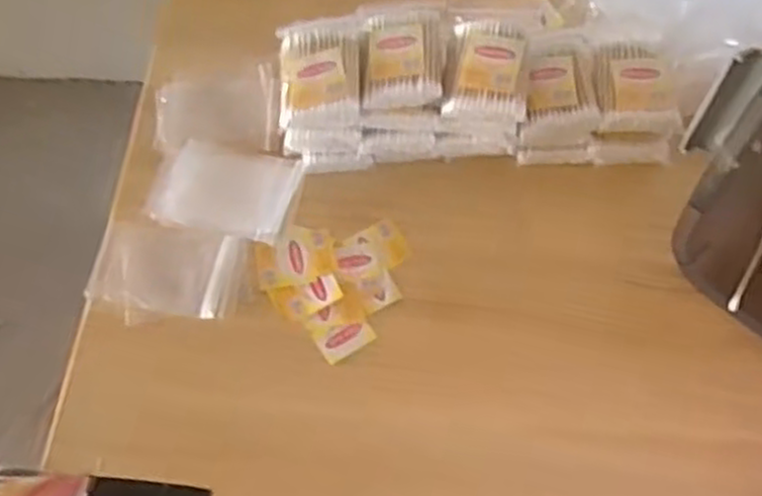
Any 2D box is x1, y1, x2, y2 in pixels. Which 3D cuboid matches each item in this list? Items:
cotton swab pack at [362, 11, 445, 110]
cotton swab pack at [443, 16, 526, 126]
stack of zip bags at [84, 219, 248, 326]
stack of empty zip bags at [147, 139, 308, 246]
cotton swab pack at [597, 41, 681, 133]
[{"bbox_3d":[0.016,-0.136,0.565,0.056,0.018,0.070,-1,64,1],"label":"cotton swab pack"},{"bbox_3d":[0.076,-0.125,0.554,0.054,0.024,0.069,9,64,5],"label":"cotton swab pack"},{"bbox_3d":[-0.159,0.019,0.586,0.113,0.011,0.077,8,64,5],"label":"stack of zip bags"},{"bbox_3d":[-0.119,-0.044,0.606,0.109,0.011,0.071,11,65,7],"label":"stack of empty zip bags"},{"bbox_3d":[0.180,-0.117,0.564,0.053,0.019,0.070,-2,64,0],"label":"cotton swab pack"}]

